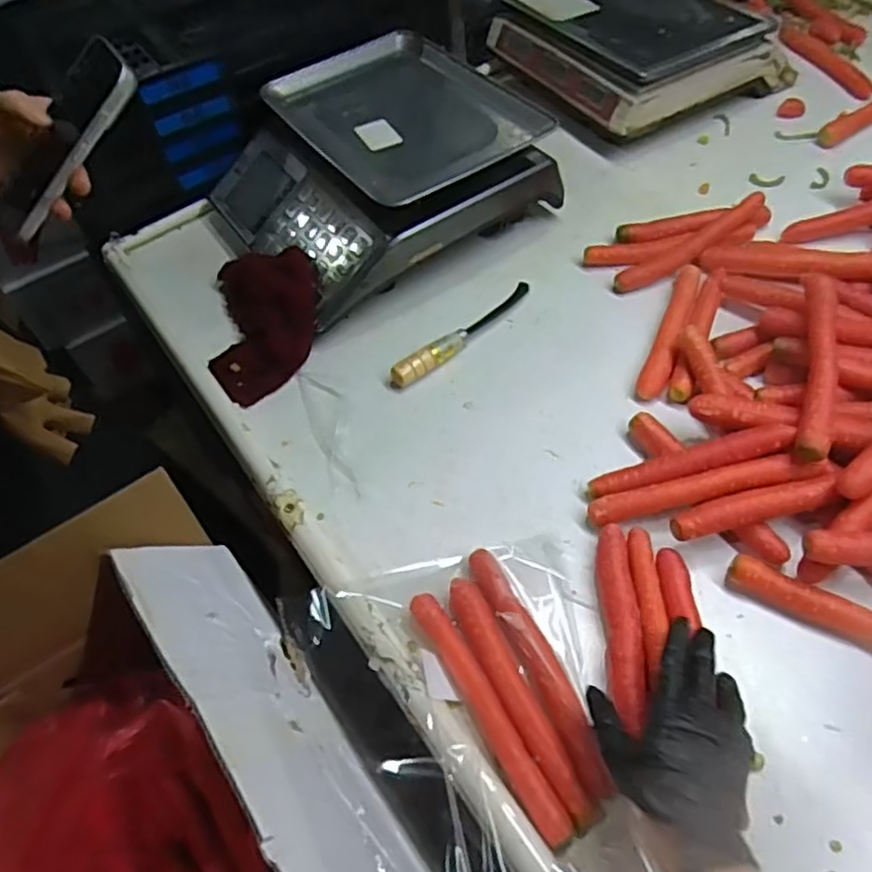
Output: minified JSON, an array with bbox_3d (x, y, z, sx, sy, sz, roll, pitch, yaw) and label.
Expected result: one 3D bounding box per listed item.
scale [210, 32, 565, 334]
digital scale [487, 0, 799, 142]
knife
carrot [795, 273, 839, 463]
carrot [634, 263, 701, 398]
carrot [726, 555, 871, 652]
[{"bbox_3d":[-0.065,-0.328,0.838,0.348,0.115,0.310,-32,57,-15],"label":"scale"},{"bbox_3d":[0.279,-0.540,0.950,0.280,0.106,0.308,-29,56,-13],"label":"digital scale"},{"bbox_3d":[0.034,-0.115,0.735,0.200,0.016,0.023,-41,59,-20],"label":"knife"},{"bbox_3d":[0.331,-0.063,0.593,0.026,0.031,0.204,12,57,16],"label":"carrot"},{"bbox_3d":[0.243,-0.115,0.704,0.026,0.028,0.183,17,59,19],"label":"carrot"},{"bbox_3d":[0.308,0.141,0.519,0.169,0.026,0.022,25,61,23],"label":"carrot"}]

